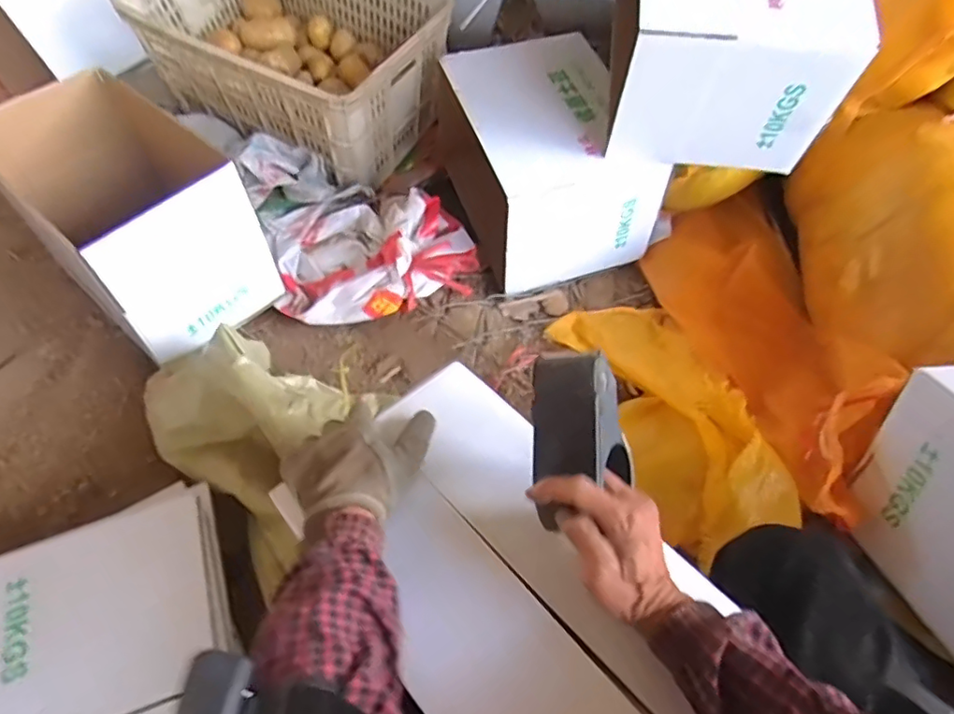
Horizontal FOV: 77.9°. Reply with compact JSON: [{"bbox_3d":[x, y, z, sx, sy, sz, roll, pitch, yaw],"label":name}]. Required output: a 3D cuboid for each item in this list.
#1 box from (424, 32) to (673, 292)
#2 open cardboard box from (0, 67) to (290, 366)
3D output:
[{"bbox_3d":[0.116,-0.375,1.140,0.309,0.279,0.410,-15,57,-10],"label":"box"},{"bbox_3d":[-0.550,-0.221,0.962,0.379,0.276,0.230,37,64,22],"label":"open cardboard box"}]

